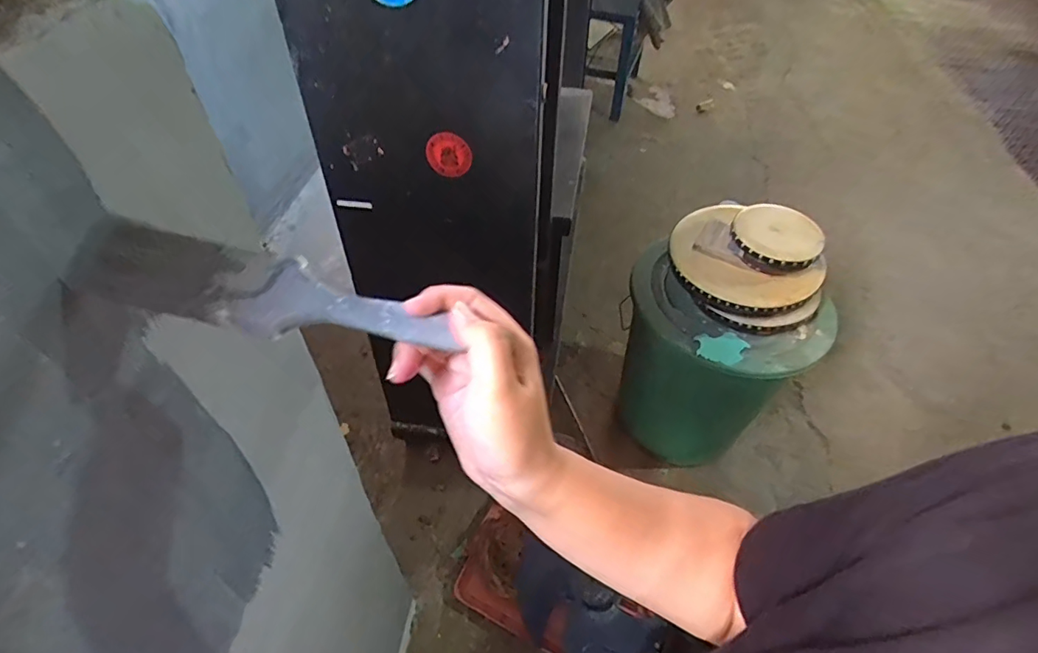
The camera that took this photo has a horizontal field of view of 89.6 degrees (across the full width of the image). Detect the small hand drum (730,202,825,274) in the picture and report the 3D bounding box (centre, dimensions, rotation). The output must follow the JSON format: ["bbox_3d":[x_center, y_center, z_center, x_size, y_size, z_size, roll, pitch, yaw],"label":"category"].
[{"bbox_3d":[0.554,-0.194,1.127,0.183,0.046,0.157,24,68,21],"label":"small hand drum"}]

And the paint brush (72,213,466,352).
[{"bbox_3d":[-0.138,-0.016,0.300,0.198,0.026,0.047,14,50,-7],"label":"paint brush"}]

